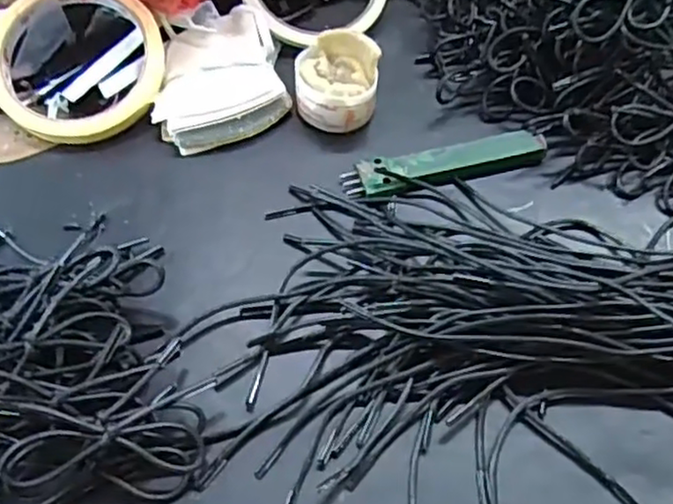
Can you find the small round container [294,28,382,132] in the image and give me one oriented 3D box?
[{"bbox_3d":[0.000,-0.095,0.371,0.043,0.043,0.048,-1,56,-2],"label":"small round container"}]

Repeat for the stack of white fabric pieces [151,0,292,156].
[{"bbox_3d":[-0.068,-0.097,0.381,0.071,0.027,0.082,-15,58,-11],"label":"stack of white fabric pieces"}]

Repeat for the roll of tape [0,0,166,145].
[{"bbox_3d":[-0.141,-0.105,0.371,0.092,0.013,0.092,1,81,-5],"label":"roll of tape"}]

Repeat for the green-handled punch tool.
[{"bbox_3d":[0.057,-0.046,0.358,0.106,0.012,0.021,-13,57,-10],"label":"green-handled punch tool"}]

